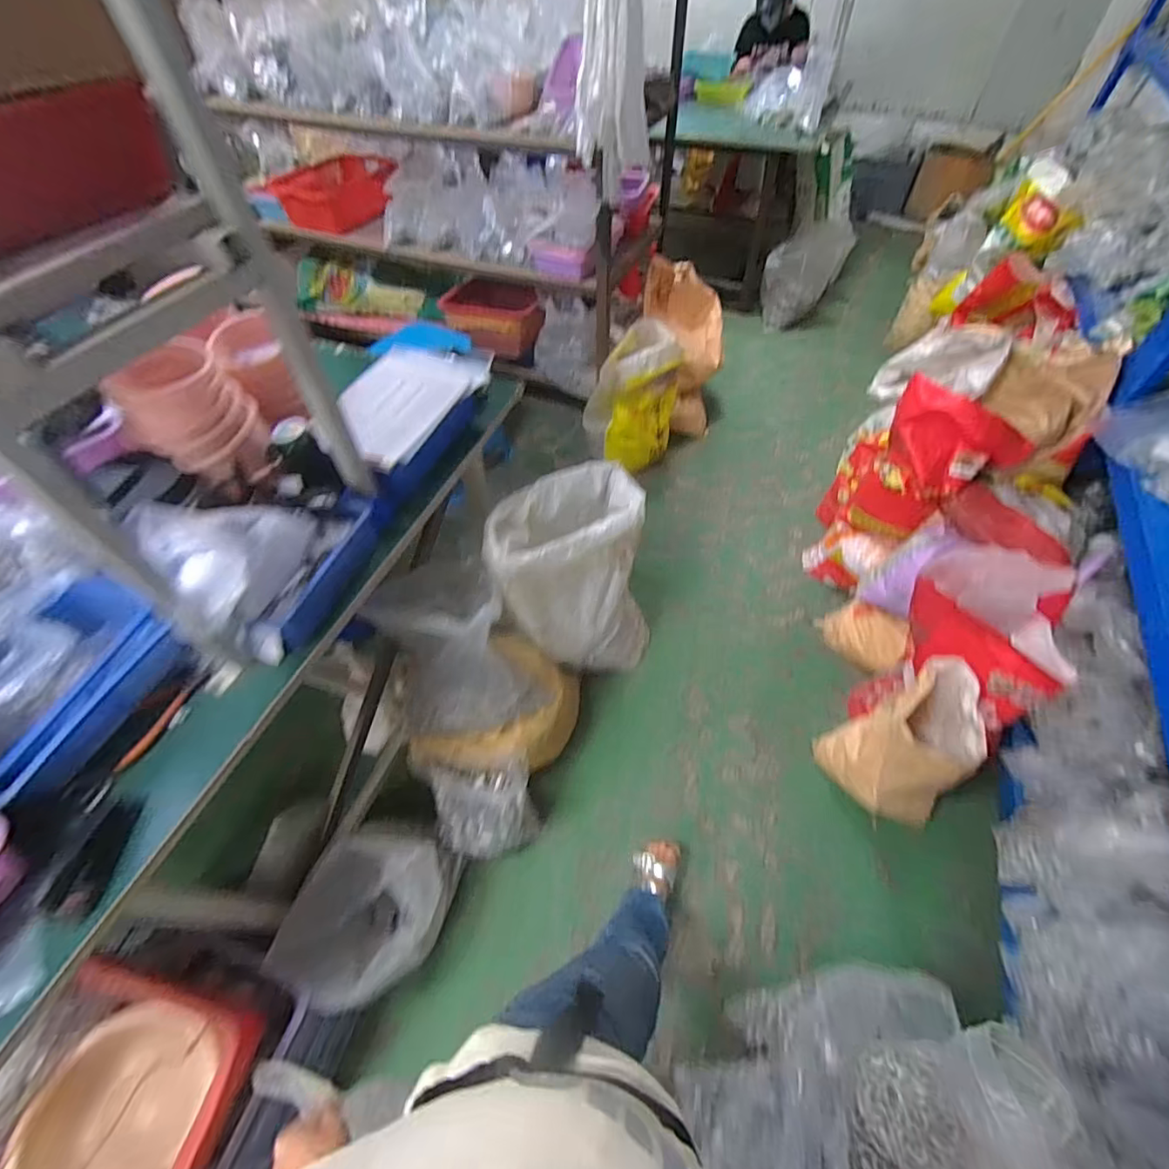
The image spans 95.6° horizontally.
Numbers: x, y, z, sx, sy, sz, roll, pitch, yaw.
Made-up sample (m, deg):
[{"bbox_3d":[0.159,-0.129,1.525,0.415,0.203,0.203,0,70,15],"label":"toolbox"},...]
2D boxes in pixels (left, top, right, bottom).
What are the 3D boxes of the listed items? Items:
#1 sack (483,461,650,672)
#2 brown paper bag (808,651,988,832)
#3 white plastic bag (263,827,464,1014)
[{"bbox_3d":[-0.020,-0.002,1.348,0.397,0.537,0.300,-17,55,-11],"label":"sack"},{"bbox_3d":[0.727,0.366,1.182,0.226,0.362,0.242,-16,55,-10],"label":"brown paper bag"},{"bbox_3d":[-0.417,0.665,1.075,0.241,0.285,0.284,8,54,7],"label":"white plastic bag"}]

